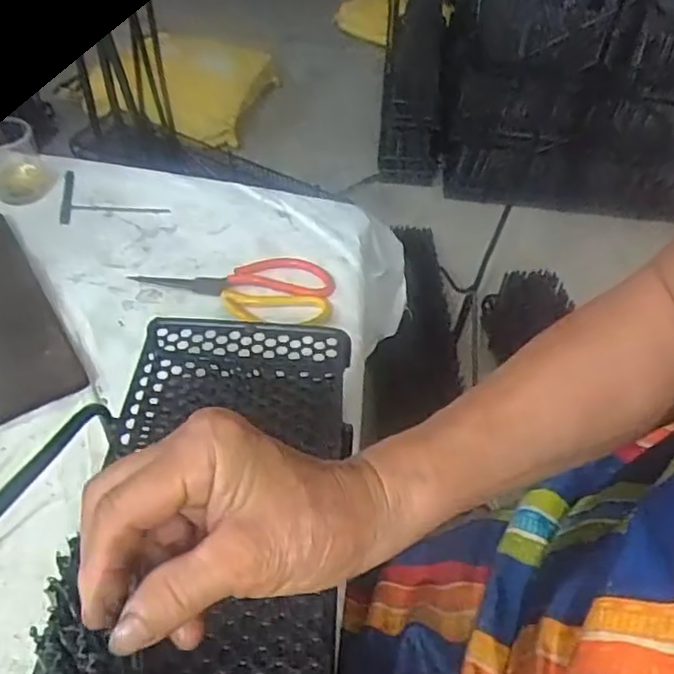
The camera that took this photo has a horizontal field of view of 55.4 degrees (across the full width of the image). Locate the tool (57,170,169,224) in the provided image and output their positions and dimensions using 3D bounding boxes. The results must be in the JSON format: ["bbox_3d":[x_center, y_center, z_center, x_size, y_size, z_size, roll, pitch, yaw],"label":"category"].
[{"bbox_3d":[-0.249,-0.159,0.719,0.113,0.015,0.075,-3,46,-9],"label":"tool"}]

